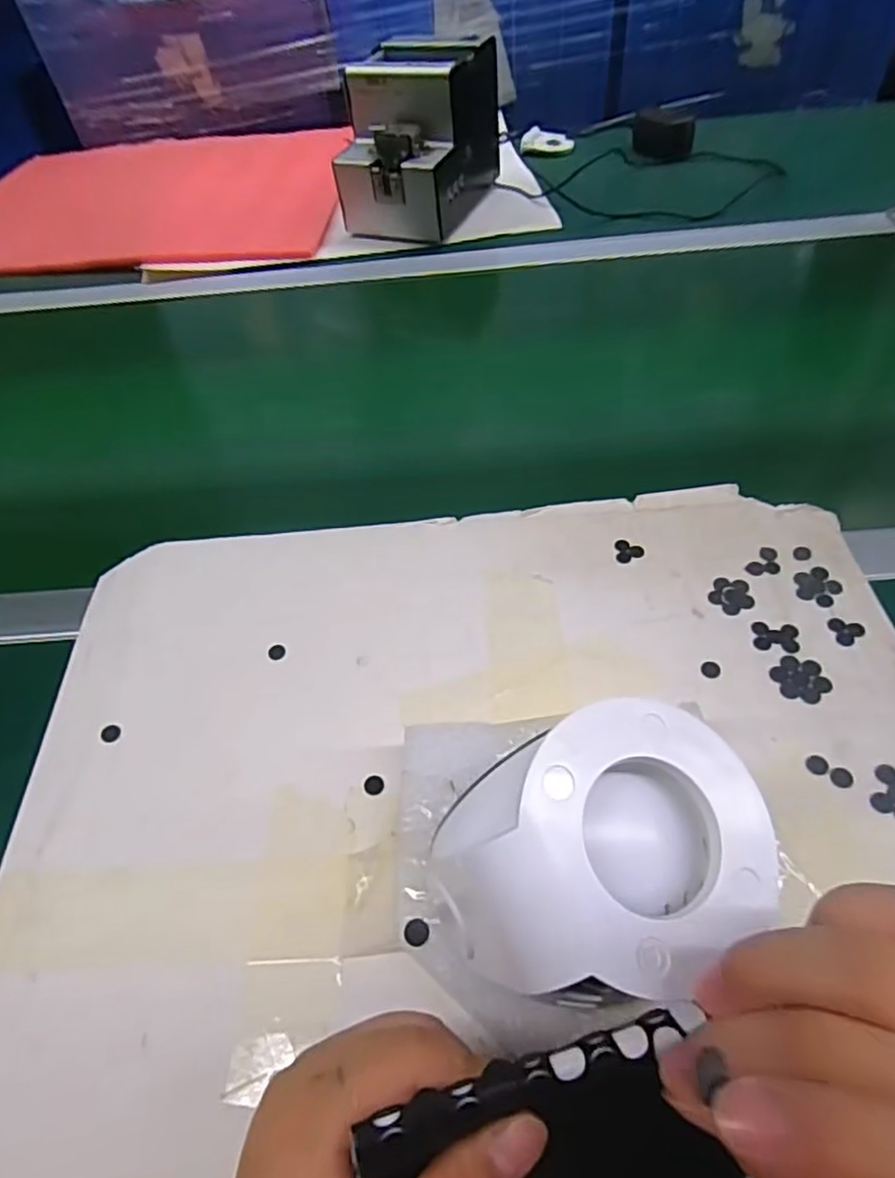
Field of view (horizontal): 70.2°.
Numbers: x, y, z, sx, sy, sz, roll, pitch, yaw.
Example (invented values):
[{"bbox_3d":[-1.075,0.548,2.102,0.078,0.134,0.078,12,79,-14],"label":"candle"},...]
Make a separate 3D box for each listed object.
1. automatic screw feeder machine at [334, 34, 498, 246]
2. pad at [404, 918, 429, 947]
[{"bbox_3d":[-0.031,-0.507,0.720,0.125,0.146,0.184,16,55,18],"label":"automatic screw feeder machine"},{"bbox_3d":[-0.012,0.140,0.259,0.010,0.004,0.010,17,55,19],"label":"pad"}]

